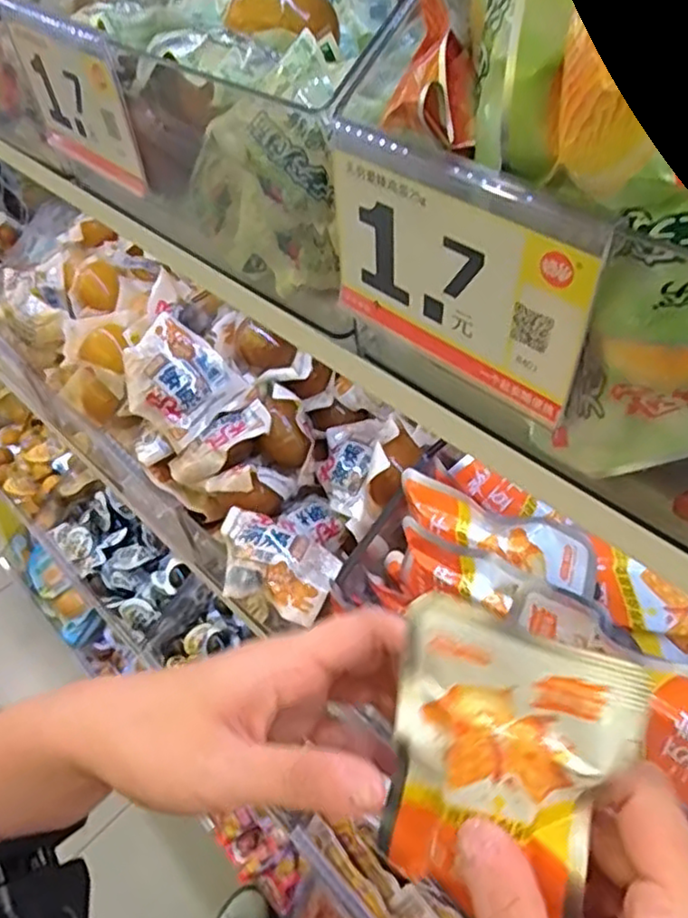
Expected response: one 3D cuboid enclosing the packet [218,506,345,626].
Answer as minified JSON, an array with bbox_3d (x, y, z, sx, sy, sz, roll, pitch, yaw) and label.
[{"bbox_3d":[-0.041,0.056,0.366,0.072,0.020,0.048,17,53,20],"label":"packet"}]

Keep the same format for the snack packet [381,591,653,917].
[{"bbox_3d":[0.046,0.094,0.200,0.067,0.093,0.012,14,16,29],"label":"snack packet"}]

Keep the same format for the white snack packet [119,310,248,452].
[{"bbox_3d":[-0.106,-0.050,0.425,0.069,0.018,0.063,45,75,-6],"label":"white snack packet"}]

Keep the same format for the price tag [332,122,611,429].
[{"bbox_3d":[0.032,-0.053,0.195,0.009,0.061,0.086,-39,56,-24],"label":"price tag"}]

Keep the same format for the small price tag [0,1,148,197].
[{"bbox_3d":[-0.122,-0.162,0.305,0.009,0.062,0.089,-36,55,-23],"label":"small price tag"}]

